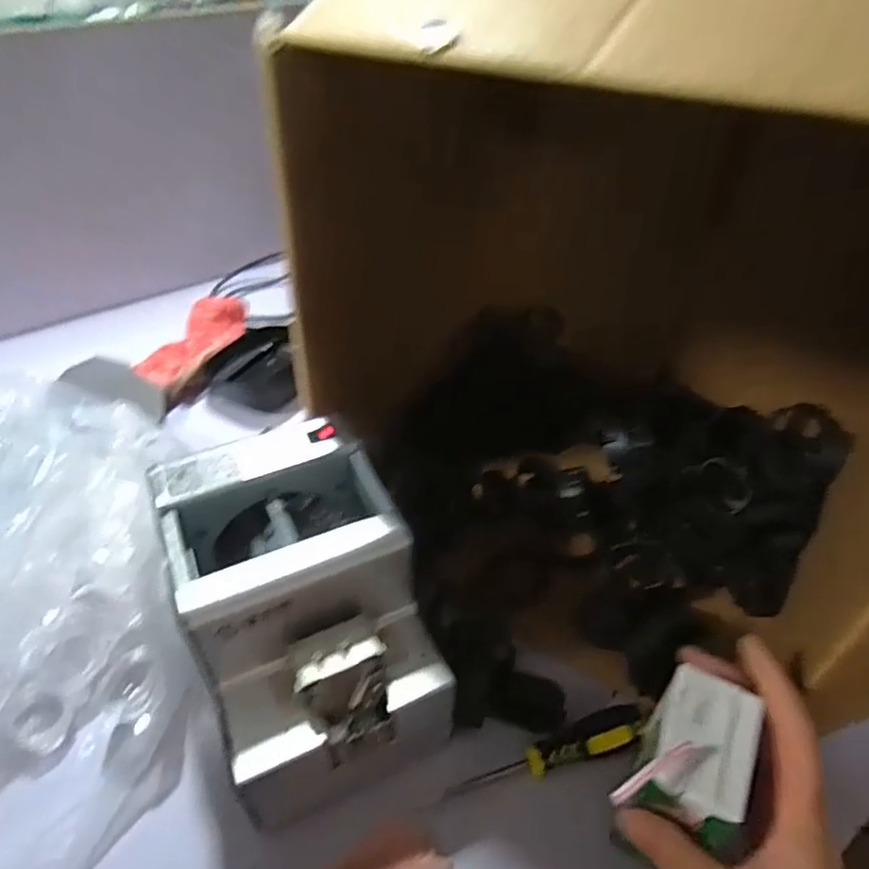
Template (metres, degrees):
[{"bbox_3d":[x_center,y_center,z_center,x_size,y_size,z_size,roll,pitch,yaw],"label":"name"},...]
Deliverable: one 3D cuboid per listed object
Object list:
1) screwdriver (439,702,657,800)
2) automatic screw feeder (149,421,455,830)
[{"bbox_3d":[0.072,0.198,0.391,0.131,0.023,0.024,-12,44,-12],"label":"screwdriver"},{"bbox_3d":[-0.081,0.108,0.394,0.123,0.143,0.177,-17,45,-18],"label":"automatic screw feeder"}]

